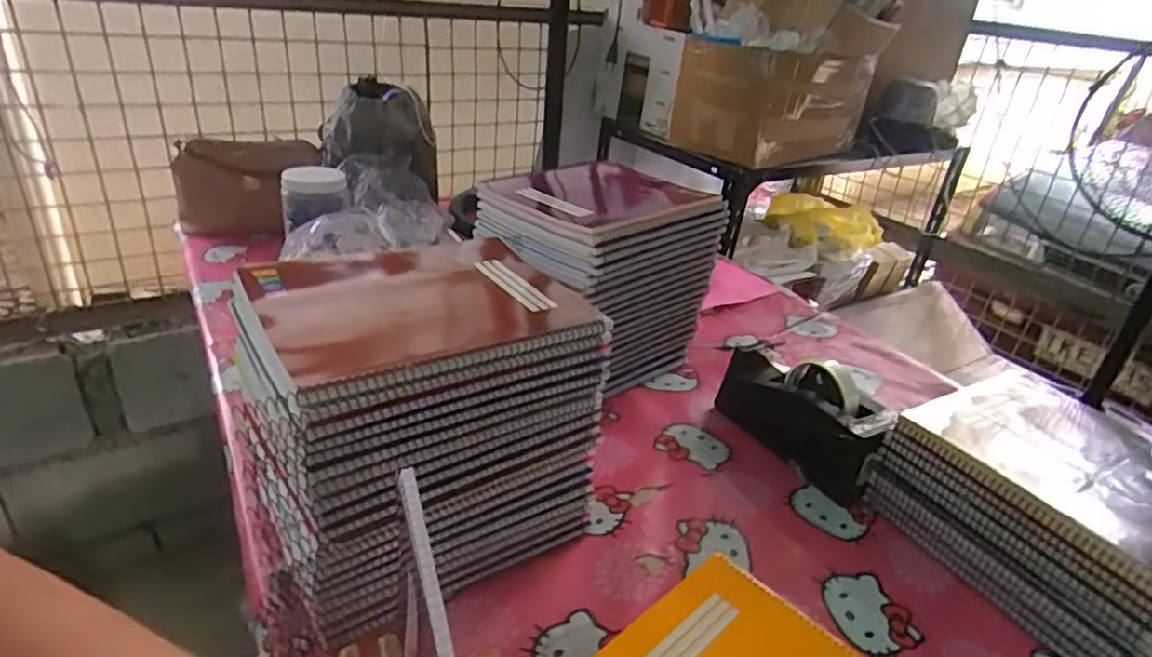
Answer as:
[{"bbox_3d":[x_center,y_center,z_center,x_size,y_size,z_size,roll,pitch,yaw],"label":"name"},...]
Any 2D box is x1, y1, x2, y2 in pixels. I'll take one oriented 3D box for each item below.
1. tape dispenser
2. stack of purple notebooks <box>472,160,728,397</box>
[{"bbox_3d":[0.256,0.090,0.736,0.072,0.101,0.199,-13,33,-31],"label":"tape dispenser"},{"bbox_3d":[0.015,-0.072,0.851,0.232,0.225,0.244,28,36,36],"label":"stack of purple notebooks"}]

